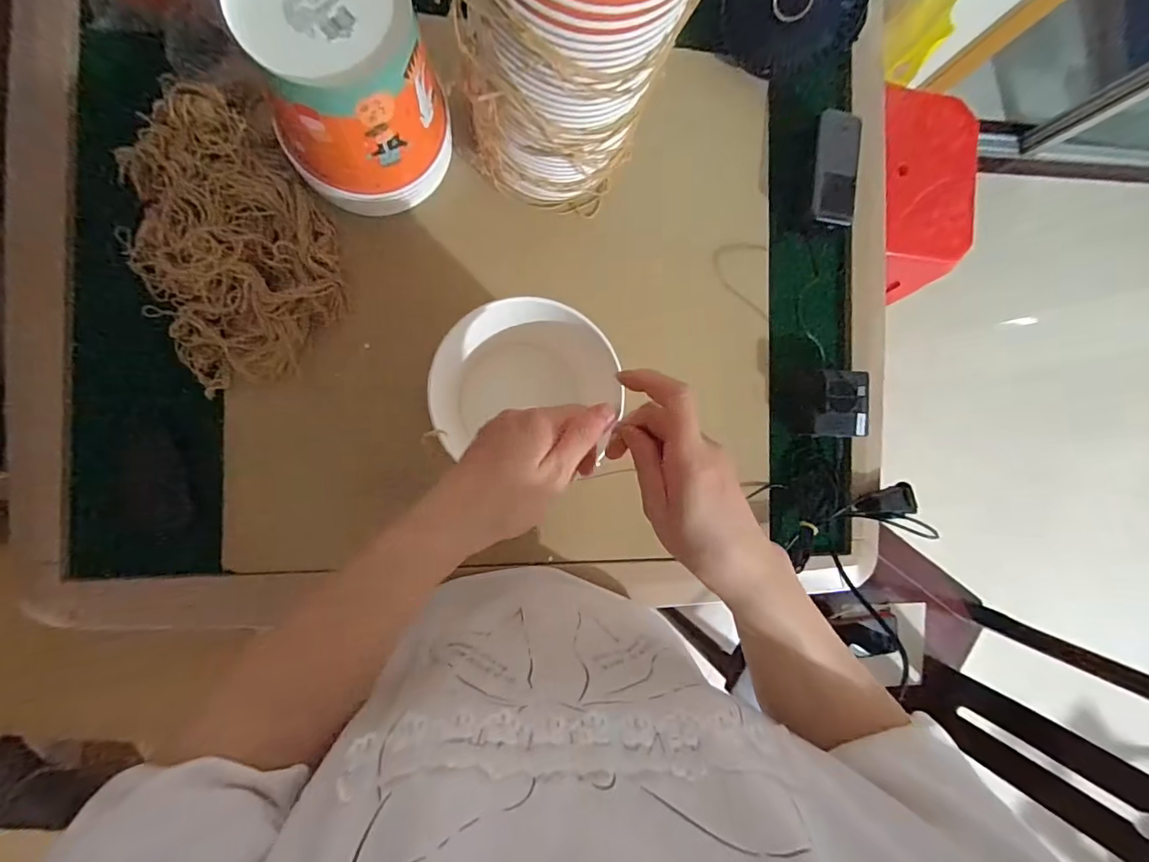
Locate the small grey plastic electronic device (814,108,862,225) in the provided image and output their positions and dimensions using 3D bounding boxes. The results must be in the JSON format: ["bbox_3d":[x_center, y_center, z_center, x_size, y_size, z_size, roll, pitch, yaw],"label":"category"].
[{"bbox_3d":[0.307,-0.306,0.586,0.053,0.009,0.125,1,94,-8],"label":"small grey plastic electronic device"}]

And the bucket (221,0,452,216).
[{"bbox_3d":[-0.195,-0.303,0.445,0.137,0.160,0.144,0,89,-9],"label":"bucket"}]

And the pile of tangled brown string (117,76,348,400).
[{"bbox_3d":[-0.337,-0.188,0.483,0.181,0.050,0.269,-24,93,-9],"label":"pile of tangled brown string"}]

